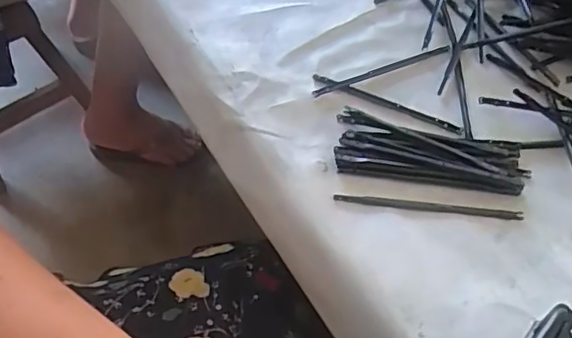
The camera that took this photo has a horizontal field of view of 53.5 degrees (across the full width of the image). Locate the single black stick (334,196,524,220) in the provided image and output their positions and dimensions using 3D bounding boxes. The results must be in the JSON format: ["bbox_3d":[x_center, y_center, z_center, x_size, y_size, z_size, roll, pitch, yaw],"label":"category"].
[{"bbox_3d":[0.104,0.028,0.419,0.133,0.004,0.007,5,56,8],"label":"single black stick"}]

